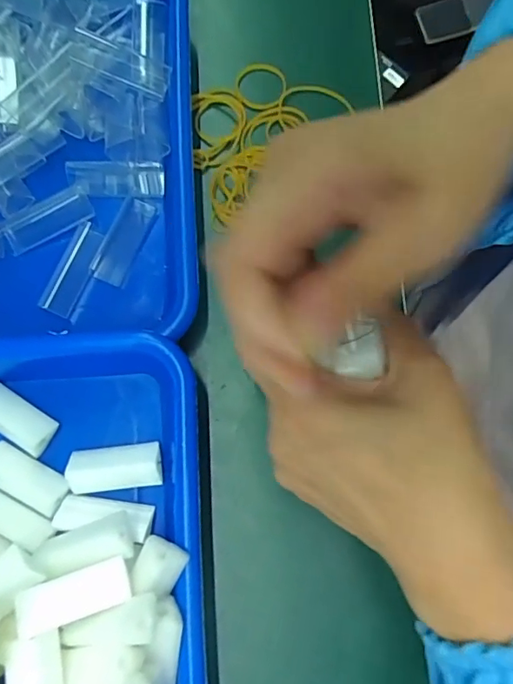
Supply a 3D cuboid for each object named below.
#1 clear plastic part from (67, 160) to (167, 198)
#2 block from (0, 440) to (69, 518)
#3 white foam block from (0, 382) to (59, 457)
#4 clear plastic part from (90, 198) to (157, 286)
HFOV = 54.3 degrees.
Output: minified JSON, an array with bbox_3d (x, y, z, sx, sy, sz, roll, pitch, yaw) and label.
[{"bbox_3d":[-0.083,-0.097,0.298,0.056,0.015,0.016,-4,76,-24],"label":"clear plastic part"},{"bbox_3d":[-0.119,0.069,0.255,0.047,0.010,0.020,25,79,7],"label":"block"},{"bbox_3d":[-0.127,0.038,0.262,0.047,0.014,0.018,33,80,8],"label":"white foam block"},{"bbox_3d":[-0.078,-0.060,0.292,0.020,0.004,0.053,22,78,6],"label":"clear plastic part"}]

